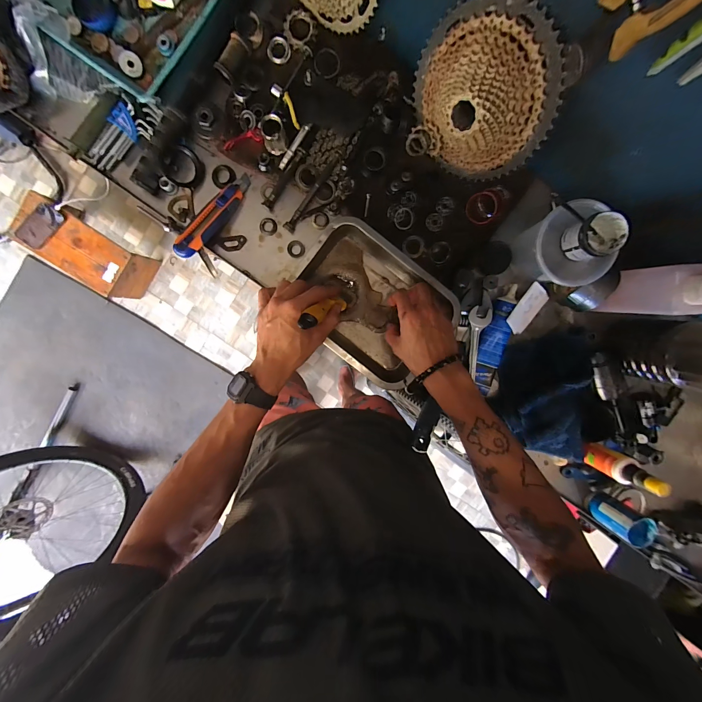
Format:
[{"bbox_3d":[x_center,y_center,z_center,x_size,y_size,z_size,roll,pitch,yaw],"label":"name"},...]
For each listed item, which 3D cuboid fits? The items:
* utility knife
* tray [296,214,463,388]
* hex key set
[{"bbox_3d":[-0.216,-0.214,0.473,0.038,0.025,0.165,37,80,-7],"label":"utility knife"},{"bbox_3d":[0.035,-0.075,0.488,0.243,0.056,0.195,35,94,-7],"label":"tray"},{"bbox_3d":[-0.349,-0.331,0.455,0.130,0.026,0.051,-42,97,3],"label":"hex key set"}]

